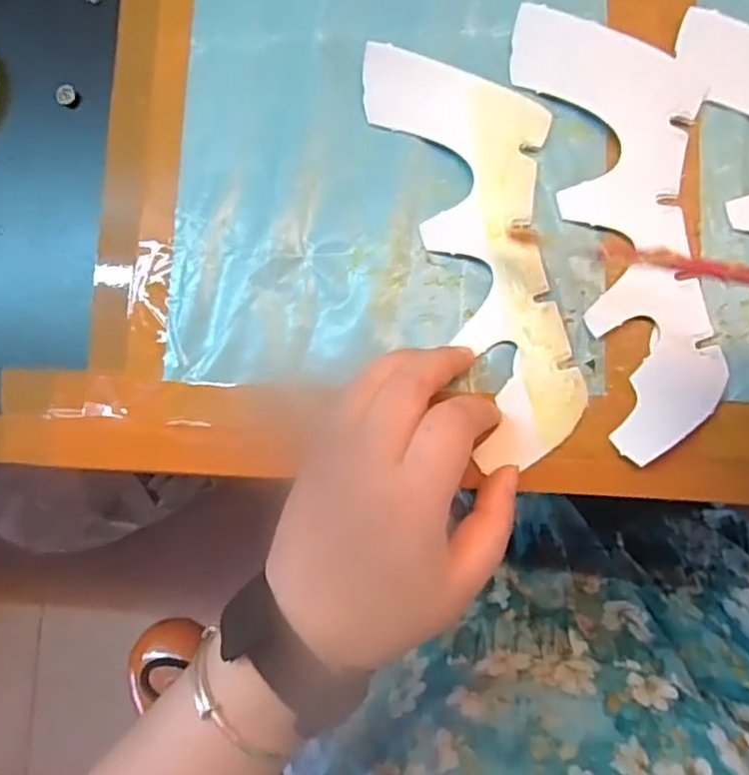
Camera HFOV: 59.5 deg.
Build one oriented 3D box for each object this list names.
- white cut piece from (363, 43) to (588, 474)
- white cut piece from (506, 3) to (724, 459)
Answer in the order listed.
[{"bbox_3d":[0.056,-0.069,0.308,0.072,0.012,0.203,-16,83,5],"label":"white cut piece"},{"bbox_3d":[0.118,-0.076,0.300,0.073,0.009,0.208,-9,82,6],"label":"white cut piece"}]

